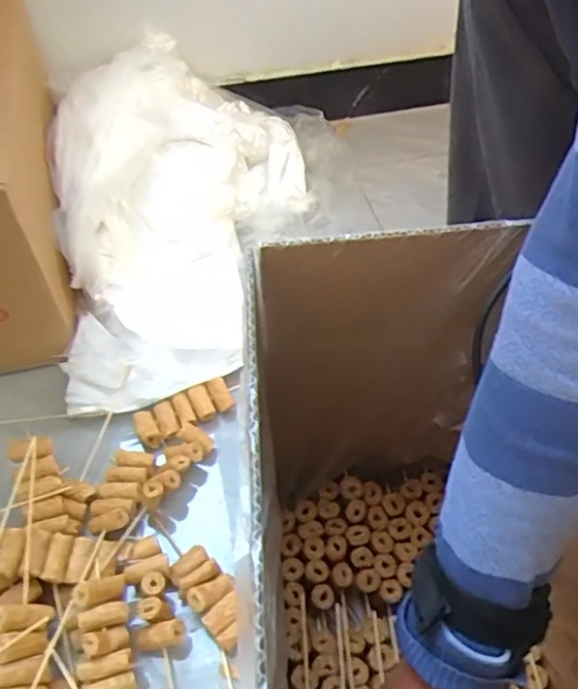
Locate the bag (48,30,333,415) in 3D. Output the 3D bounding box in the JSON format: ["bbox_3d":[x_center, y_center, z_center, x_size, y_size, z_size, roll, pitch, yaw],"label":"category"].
[{"bbox_3d":[-0.113,-0.166,0.743,0.277,0.176,0.505,7,53,4],"label":"bag"}]

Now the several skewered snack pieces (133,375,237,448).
[{"bbox_3d":[-0.103,0.066,0.650,0.103,0.014,0.039,-22,56,-17],"label":"several skewered snack pieces"}]

